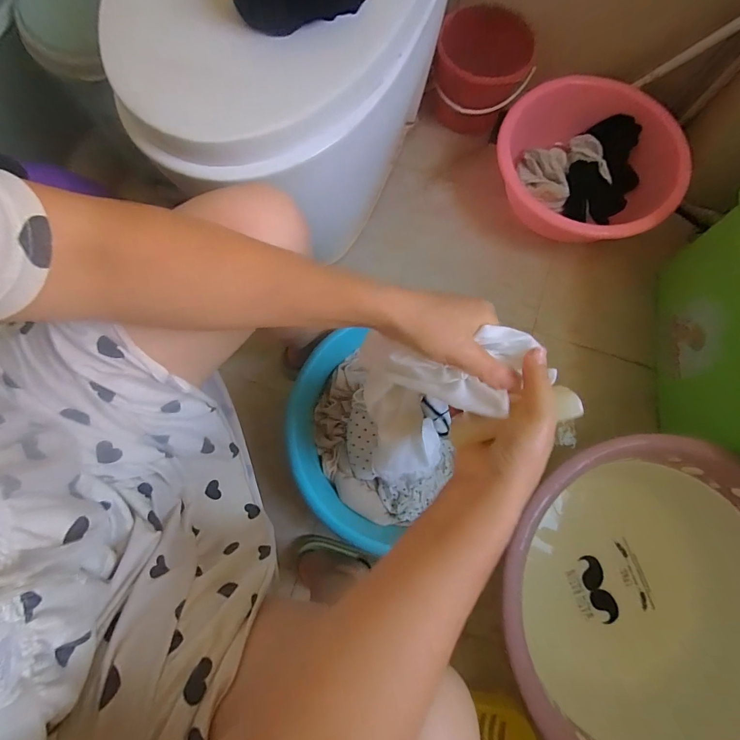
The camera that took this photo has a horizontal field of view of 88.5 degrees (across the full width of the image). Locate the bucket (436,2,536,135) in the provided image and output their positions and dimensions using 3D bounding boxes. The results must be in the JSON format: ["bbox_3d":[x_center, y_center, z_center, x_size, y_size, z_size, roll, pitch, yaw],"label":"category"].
[{"bbox_3d":[0.244,-0.667,0.850,0.192,0.188,0.192,0,77,-1],"label":"bucket"}]

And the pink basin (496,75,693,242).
[{"bbox_3d":[0.476,-0.430,0.821,0.310,0.144,0.340,0,77,-1],"label":"pink basin"}]

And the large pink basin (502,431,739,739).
[{"bbox_3d":[0.454,0.371,0.637,0.477,0.209,0.493,0,77,-1],"label":"large pink basin"}]

